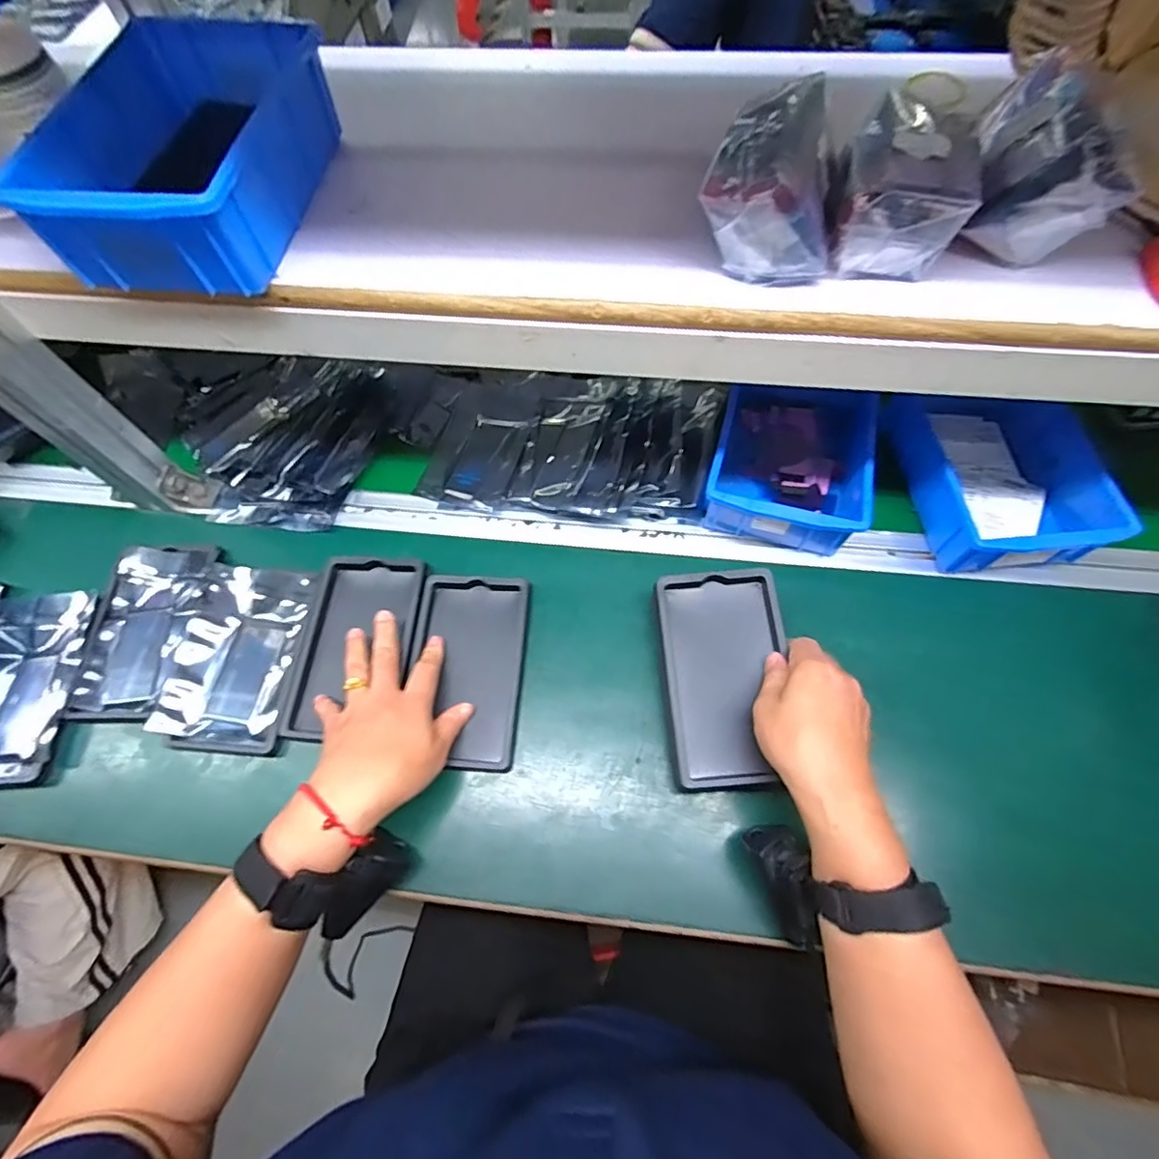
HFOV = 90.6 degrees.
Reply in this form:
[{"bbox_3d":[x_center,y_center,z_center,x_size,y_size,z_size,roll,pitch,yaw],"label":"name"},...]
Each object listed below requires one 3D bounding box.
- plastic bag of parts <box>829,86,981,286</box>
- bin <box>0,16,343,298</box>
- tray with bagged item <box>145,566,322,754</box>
[{"bbox_3d":[0.184,-0.217,0.332,0.072,0.055,0.066,18,65,11],"label":"plastic bag of parts"},{"bbox_3d":[-0.247,-0.273,0.371,0.129,0.064,0.202,4,64,4],"label":"bin"},{"bbox_3d":[-0.288,0.063,0.489,0.103,0.018,0.155,5,64,5],"label":"tray with bagged item"}]

